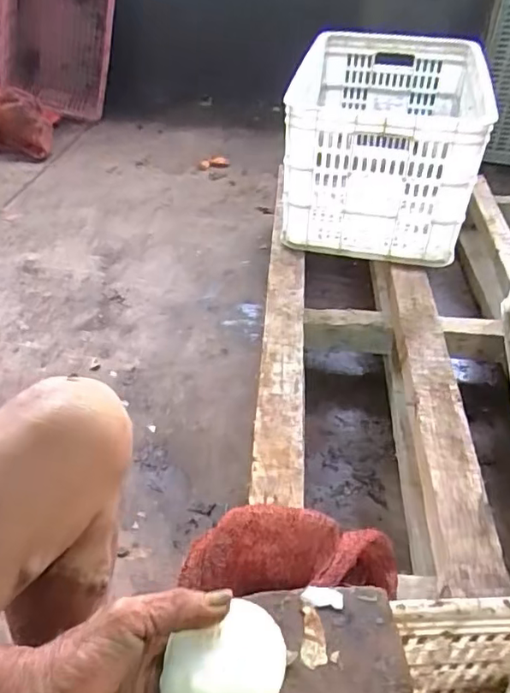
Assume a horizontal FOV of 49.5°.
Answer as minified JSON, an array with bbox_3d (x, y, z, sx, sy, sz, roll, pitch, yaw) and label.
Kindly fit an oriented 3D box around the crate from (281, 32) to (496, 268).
[{"bbox_3d":[0.295,-0.474,1.266,0.389,0.288,0.581,8,43,7],"label":"crate"}]

